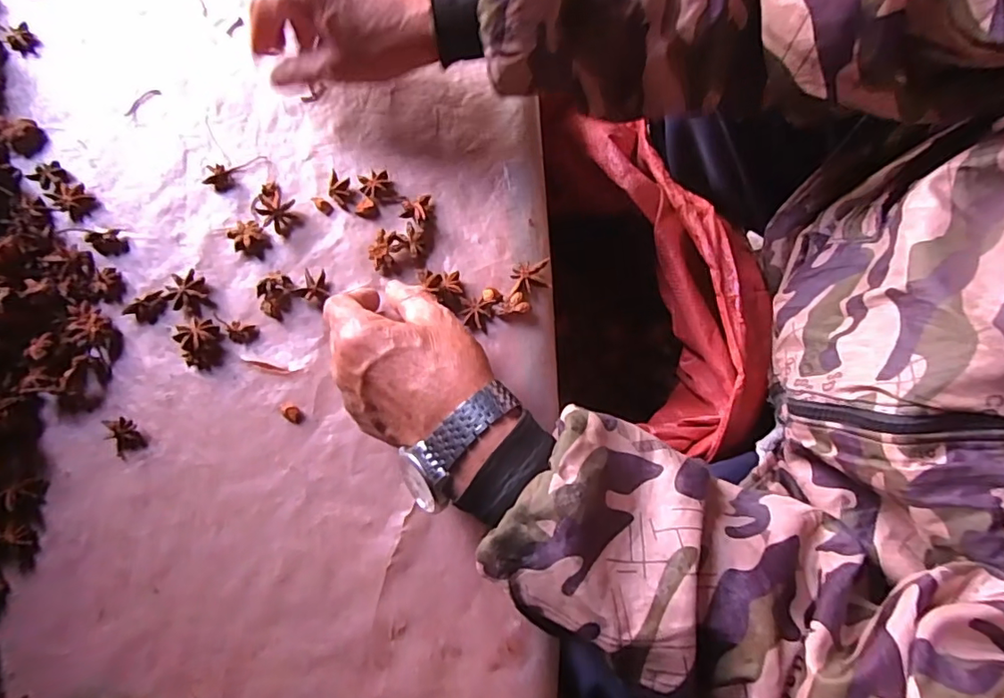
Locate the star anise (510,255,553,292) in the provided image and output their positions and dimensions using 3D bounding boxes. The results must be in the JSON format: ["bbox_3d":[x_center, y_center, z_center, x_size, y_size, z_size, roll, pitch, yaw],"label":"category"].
[{"bbox_3d":[0.022,-0.051,0.386,0.029,0.007,0.020,-15,75,-3],"label":"star anise"}]

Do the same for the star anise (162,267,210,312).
[{"bbox_3d":[-0.225,-0.042,0.388,0.028,0.009,0.023,-31,77,-6],"label":"star anise"}]

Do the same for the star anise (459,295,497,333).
[{"bbox_3d":[-0.018,-0.026,0.380,0.023,0.007,0.022,8,76,4],"label":"star anise"}]

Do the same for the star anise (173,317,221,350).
[{"bbox_3d":[-0.211,-0.010,0.377,0.022,0.016,0.024,18,76,6],"label":"star anise"}]

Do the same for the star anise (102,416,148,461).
[{"bbox_3d":[-0.251,0.058,0.360,0.019,0.014,0.025,-36,77,-8],"label":"star anise"}]

